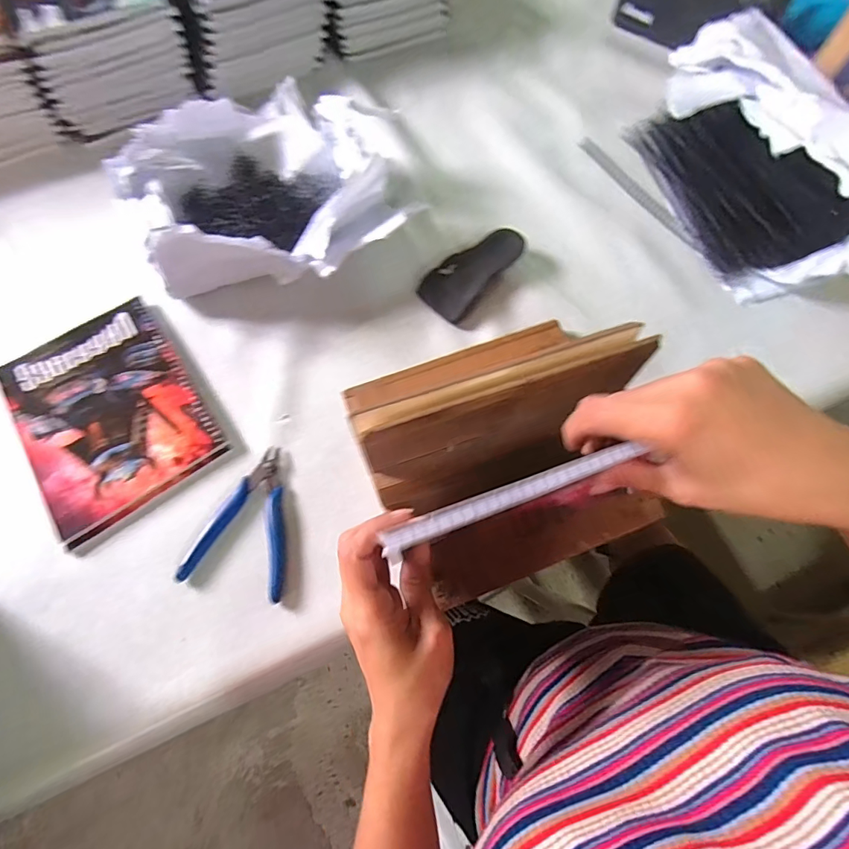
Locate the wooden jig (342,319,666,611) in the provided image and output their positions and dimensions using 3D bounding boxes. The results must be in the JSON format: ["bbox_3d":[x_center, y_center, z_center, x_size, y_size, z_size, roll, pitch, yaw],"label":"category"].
[{"bbox_3d":[0.058,0.002,0.337,0.197,0.122,0.199,-20,69,-9],"label":"wooden jig"}]

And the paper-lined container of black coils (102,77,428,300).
[{"bbox_3d":[-0.149,-0.265,0.480,0.298,0.090,0.277,0,67,-1],"label":"paper-lined container of black coils"}]

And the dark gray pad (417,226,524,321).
[{"bbox_3d":[0.050,-0.158,0.472,0.058,0.027,0.113,42,73,15],"label":"dark gray pad"}]

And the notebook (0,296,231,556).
[{"bbox_3d":[-0.286,-0.014,0.414,0.143,0.010,0.209,-33,72,-13],"label":"notebook"}]

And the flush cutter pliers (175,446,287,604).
[{"bbox_3d":[-0.136,0.075,0.370,0.079,0.008,0.114,14,68,5],"label":"flush cutter pliers"}]

